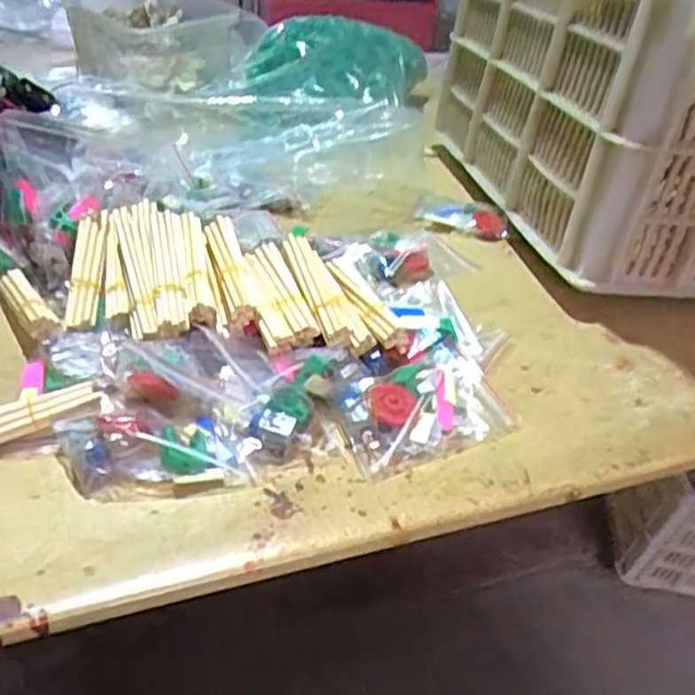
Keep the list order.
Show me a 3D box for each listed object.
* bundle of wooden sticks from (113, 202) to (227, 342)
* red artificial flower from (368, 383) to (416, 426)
[{"bbox_3d":[-0.130,-0.056,0.493,0.062,0.030,0.127,-14,51,-12],"label":"bundle of wooden sticks"},{"bbox_3d":[0.028,0.037,0.434,0.028,0.012,0.029,4,35,-2],"label":"red artificial flower"}]

